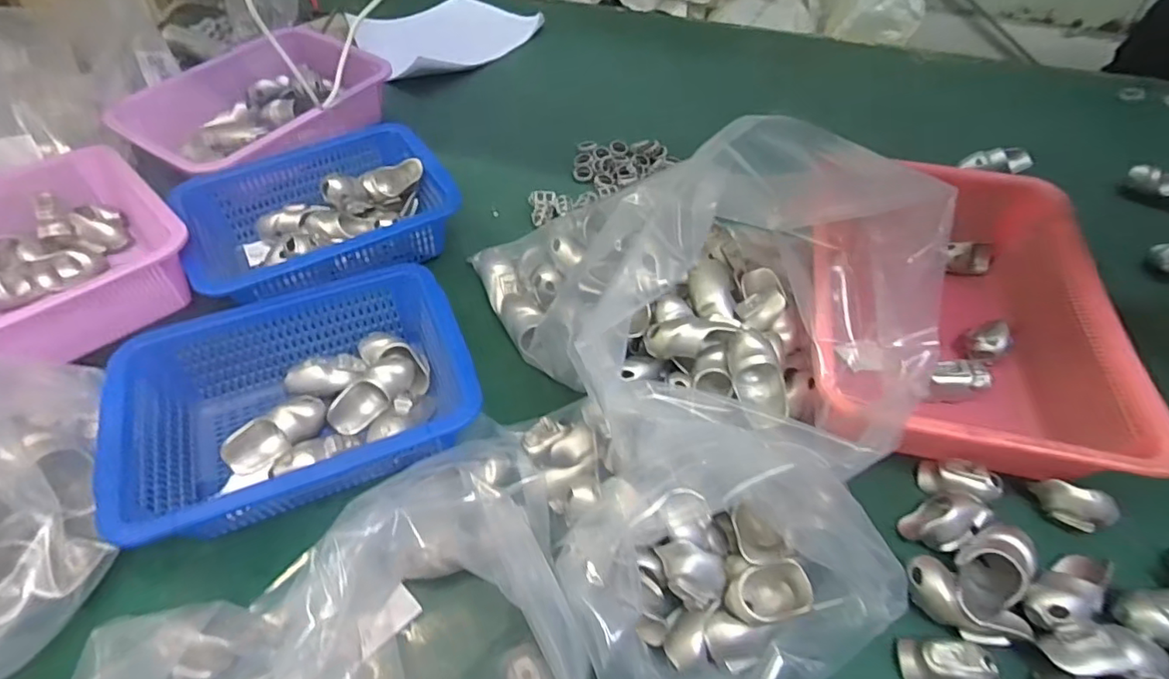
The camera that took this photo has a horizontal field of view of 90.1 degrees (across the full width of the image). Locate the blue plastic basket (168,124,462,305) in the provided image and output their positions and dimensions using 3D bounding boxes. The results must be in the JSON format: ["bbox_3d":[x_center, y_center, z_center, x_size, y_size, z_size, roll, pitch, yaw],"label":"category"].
[{"bbox_3d":[-0.285,-0.133,0.635,0.259,0.069,0.189,-28,56,-21],"label":"blue plastic basket"}]

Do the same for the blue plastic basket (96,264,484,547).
[{"bbox_3d":[-0.243,0.046,0.499,0.261,0.074,0.198,-18,54,-14],"label":"blue plastic basket"}]

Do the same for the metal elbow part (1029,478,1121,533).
[{"bbox_3d":[0.403,0.138,0.476,0.057,0.029,0.032,24,55,18],"label":"metal elbow part"}]

